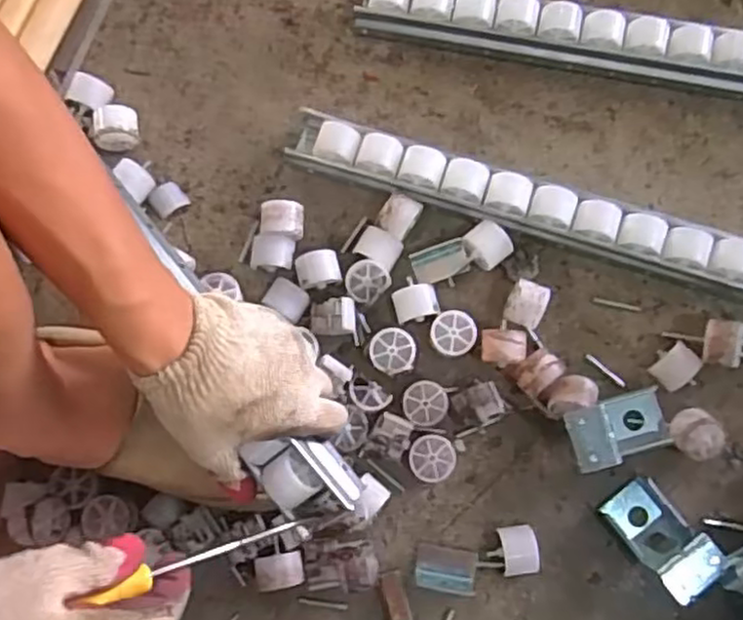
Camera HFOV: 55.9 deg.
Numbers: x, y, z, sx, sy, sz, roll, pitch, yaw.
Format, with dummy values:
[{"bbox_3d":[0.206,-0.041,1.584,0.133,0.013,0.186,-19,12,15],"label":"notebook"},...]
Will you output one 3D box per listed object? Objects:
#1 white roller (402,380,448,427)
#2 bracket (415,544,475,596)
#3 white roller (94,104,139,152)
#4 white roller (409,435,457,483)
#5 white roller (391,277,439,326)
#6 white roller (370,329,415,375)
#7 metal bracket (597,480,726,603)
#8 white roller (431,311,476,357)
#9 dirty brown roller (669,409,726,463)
[{"bbox_3d":[0.041,0.073,0.544,0.033,0.021,0.032,0,79,1],"label":"white roller"},{"bbox_3d":[0.055,0.194,0.525,0.043,0.009,0.031,8,79,2],"label":"bracket"},{"bbox_3d":[-0.212,-0.151,0.591,0.034,0.036,0.030,-4,79,0],"label":"white roller"},{"bbox_3d":[0.046,0.113,0.535,0.035,0.024,0.034,-3,79,0],"label":"white roller"},{"bbox_3d":[0.034,-0.007,0.560,0.033,0.027,0.031,-16,79,-2],"label":"white roller"},{"bbox_3d":[0.016,0.034,0.556,0.035,0.025,0.035,0,79,1],"label":"white roller"},{"bbox_3d":[0.213,0.166,0.514,0.045,0.038,0.079,-36,81,-6],"label":"metal bracket"},{"bbox_3d":[0.064,0.020,0.557,0.035,0.023,0.035,-3,79,0],"label":"white roller"},{"bbox_3d":[0.248,0.094,0.538,0.033,0.031,0.033,1,110,3],"label":"dirty brown roller"}]

